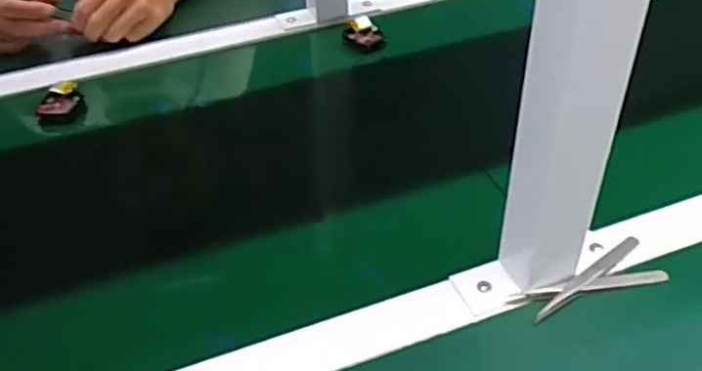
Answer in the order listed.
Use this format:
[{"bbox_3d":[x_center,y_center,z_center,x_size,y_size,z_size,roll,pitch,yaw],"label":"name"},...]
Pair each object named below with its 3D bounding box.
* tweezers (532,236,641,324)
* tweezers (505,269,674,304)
[{"bbox_3d":[0.167,0.063,0.474,0.115,0.009,0.012,-32,49,-29],"label":"tweezers"},{"bbox_3d":[0.164,0.069,0.467,0.115,0.008,0.014,-10,42,-9],"label":"tweezers"}]

